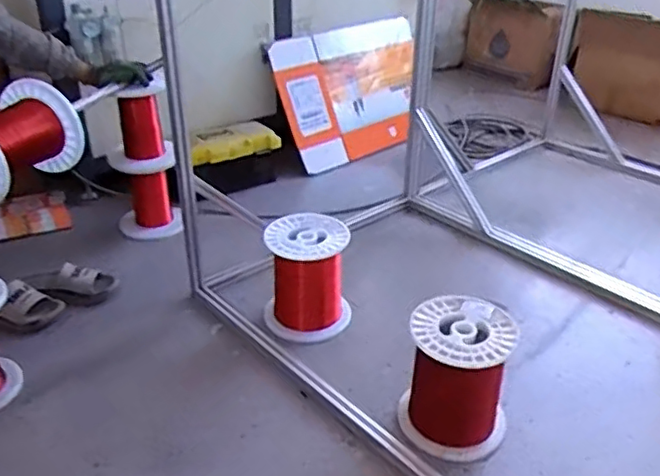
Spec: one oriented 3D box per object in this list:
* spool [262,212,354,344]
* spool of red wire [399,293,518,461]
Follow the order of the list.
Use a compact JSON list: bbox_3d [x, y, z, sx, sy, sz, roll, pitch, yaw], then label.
[{"bbox_3d":[-0.059,0.084,1.540,0.199,0.255,0.218,0,31,0],"label":"spool"},{"bbox_3d":[0.251,0.272,1.219,0.198,0.248,0.207,0,31,0],"label":"spool of red wire"}]

